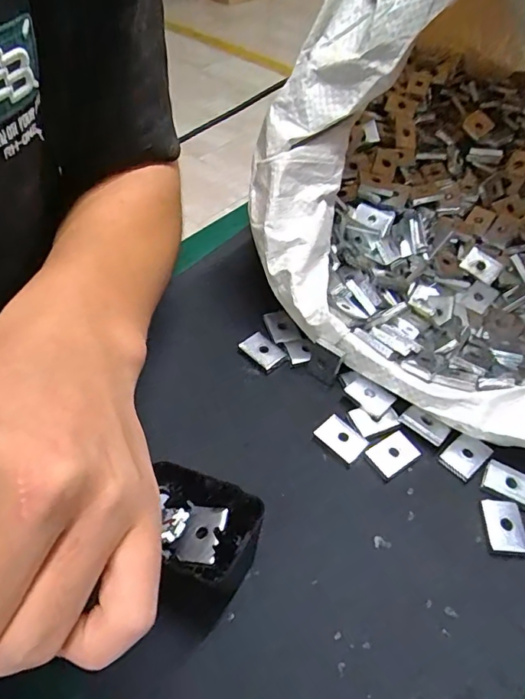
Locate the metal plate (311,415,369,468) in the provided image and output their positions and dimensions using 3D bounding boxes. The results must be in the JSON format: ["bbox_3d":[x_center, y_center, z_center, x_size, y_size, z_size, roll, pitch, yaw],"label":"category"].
[{"bbox_3d":[0.046,0.054,0.299,0.021,0.005,0.028,-32,59,-28],"label":"metal plate"}]

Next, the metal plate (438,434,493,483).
[{"bbox_3d":[0.119,0.062,0.297,0.026,0.005,0.020,-43,69,-10],"label":"metal plate"}]

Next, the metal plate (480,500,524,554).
[{"bbox_3d":[0.129,0.094,0.270,0.017,0.006,0.028,6,49,0],"label":"metal plate"}]

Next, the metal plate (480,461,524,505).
[{"bbox_3d":[0.140,0.075,0.285,0.027,0.004,0.018,26,52,16],"label":"metal plate"}]

